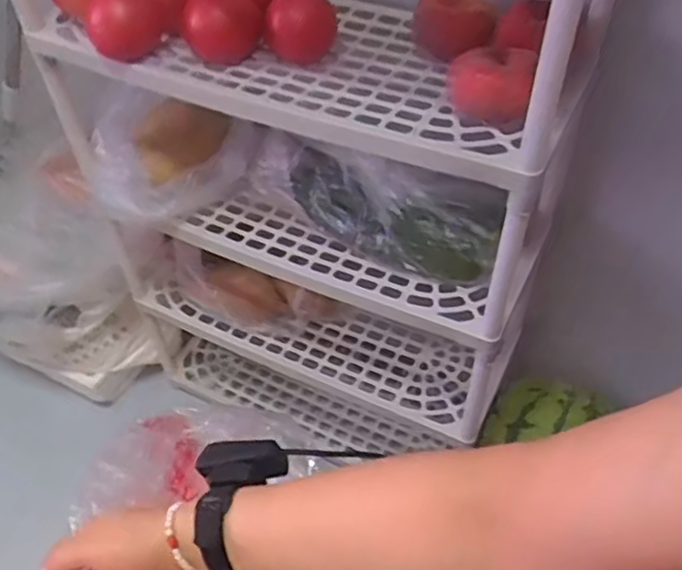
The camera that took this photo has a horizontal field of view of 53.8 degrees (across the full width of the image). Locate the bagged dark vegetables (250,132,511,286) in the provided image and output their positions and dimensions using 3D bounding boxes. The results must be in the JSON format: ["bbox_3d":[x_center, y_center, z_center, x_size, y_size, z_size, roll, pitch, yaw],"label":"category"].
[{"bbox_3d":[0.030,-0.094,0.736,0.287,0.075,0.095,21,54,19],"label":"bagged dark vegetables"}]

